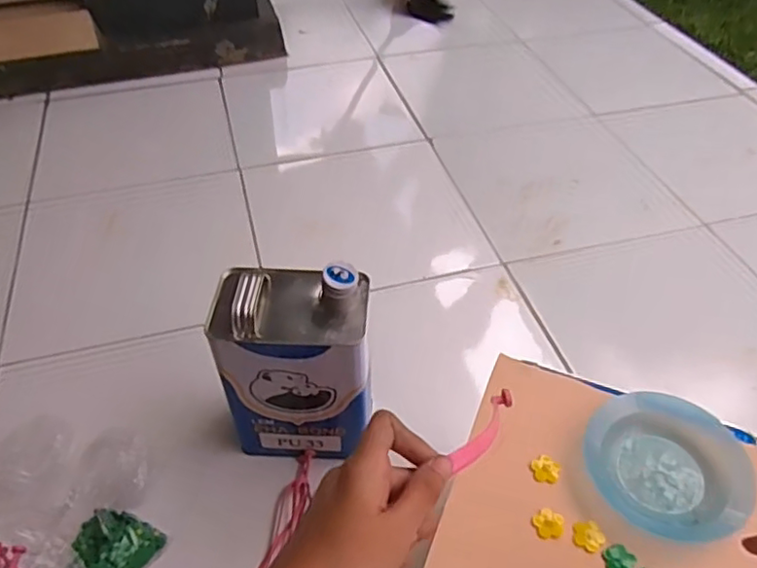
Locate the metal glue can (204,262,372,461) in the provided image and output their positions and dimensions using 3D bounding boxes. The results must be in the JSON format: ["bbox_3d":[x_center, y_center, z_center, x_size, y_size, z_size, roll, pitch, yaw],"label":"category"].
[{"bbox_3d":[-0.094,0.093,0.725,0.170,0.244,0.123,9,47,8],"label":"metal glue can"}]

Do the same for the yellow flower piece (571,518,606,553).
[{"bbox_3d":[0.164,0.197,0.480,0.023,0.004,0.024,-12,48,-12],"label":"yellow flower piece"}]

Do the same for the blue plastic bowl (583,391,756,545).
[{"bbox_3d":[0.236,0.147,0.505,0.126,0.030,0.110,28,53,24],"label":"blue plastic bowl"}]

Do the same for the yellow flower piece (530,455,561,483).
[{"bbox_3d":[0.142,0.156,0.518,0.023,0.004,0.024,-7,47,-7],"label":"yellow flower piece"}]

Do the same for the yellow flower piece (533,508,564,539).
[{"bbox_3d":[0.136,0.190,0.487,0.023,0.004,0.023,0,47,0],"label":"yellow flower piece"}]

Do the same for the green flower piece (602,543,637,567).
[{"bbox_3d":[0.183,0.211,0.468,0.021,0.006,0.023,0,47,0],"label":"green flower piece"}]

